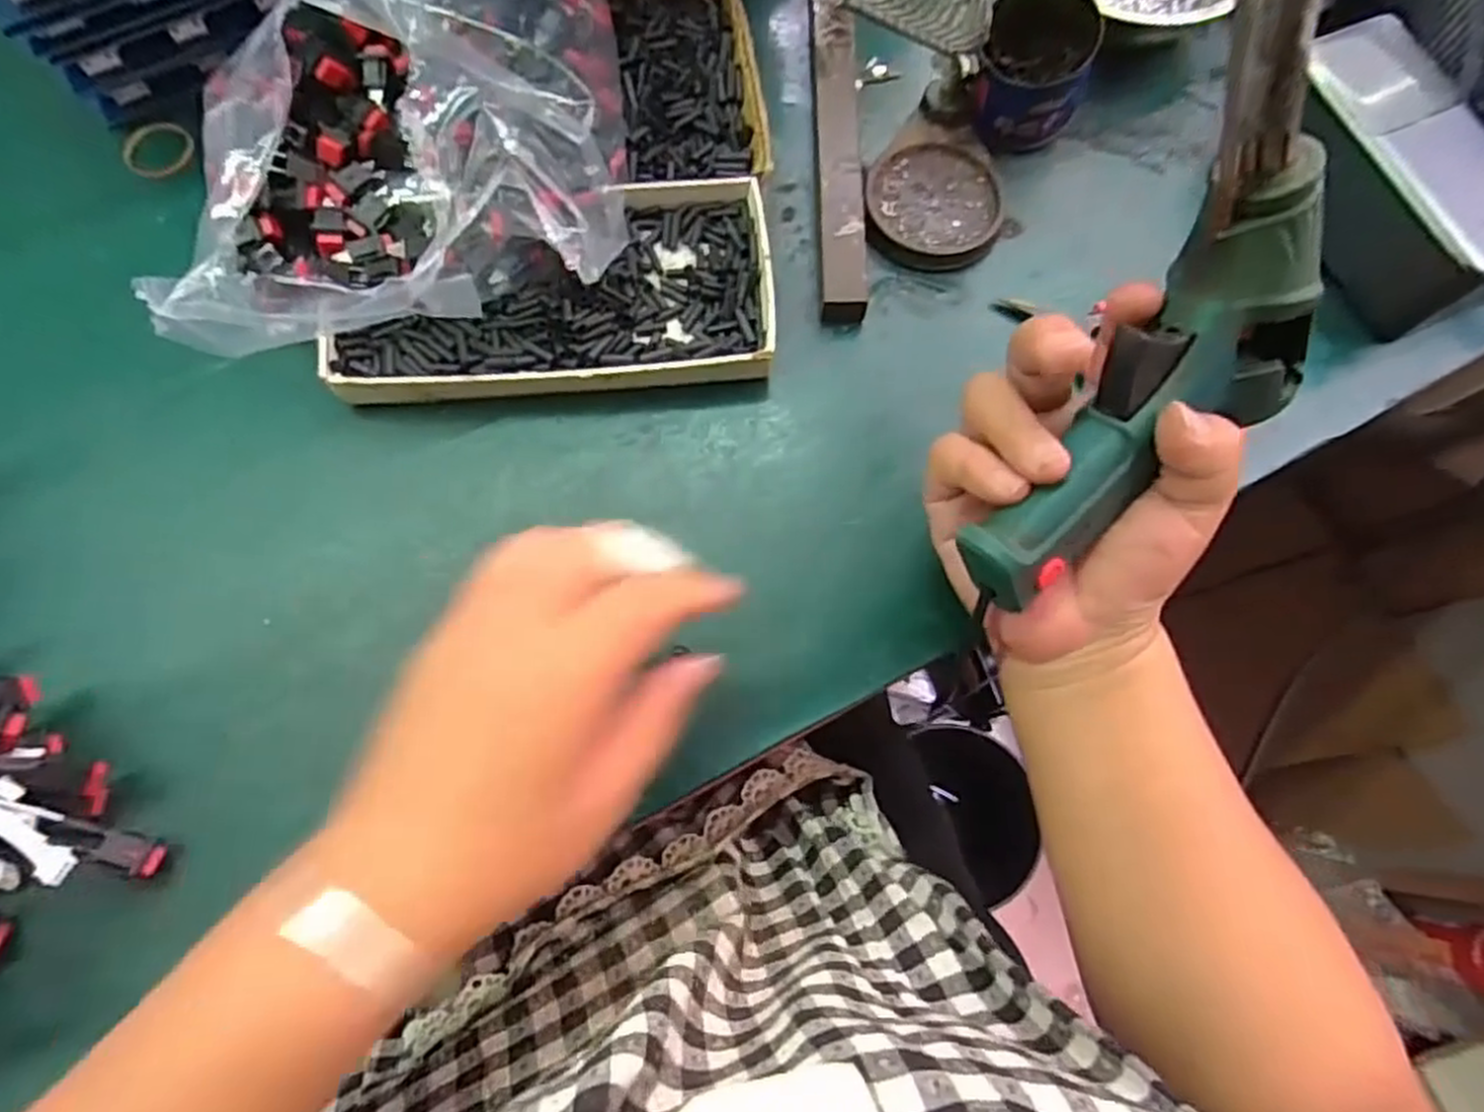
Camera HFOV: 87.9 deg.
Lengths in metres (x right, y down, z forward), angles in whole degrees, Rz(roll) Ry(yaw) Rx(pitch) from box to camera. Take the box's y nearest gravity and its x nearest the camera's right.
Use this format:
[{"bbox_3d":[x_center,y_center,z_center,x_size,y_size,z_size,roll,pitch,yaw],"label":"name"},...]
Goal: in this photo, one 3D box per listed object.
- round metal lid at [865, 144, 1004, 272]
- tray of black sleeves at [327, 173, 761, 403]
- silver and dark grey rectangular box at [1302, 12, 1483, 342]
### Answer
[{"bbox_3d":[0.090,-0.166,0.366,0.061,0.011,0.063,3,72,2],"label":"round metal lid"},{"bbox_3d":[-0.080,-0.113,0.341,0.182,0.027,0.098,-6,72,0],"label":"tray of black sleeves"},{"bbox_3d":[0.286,-0.167,0.342,0.051,0.054,0.128,-22,73,-5],"label":"silver and dark grey rectangular box"}]

